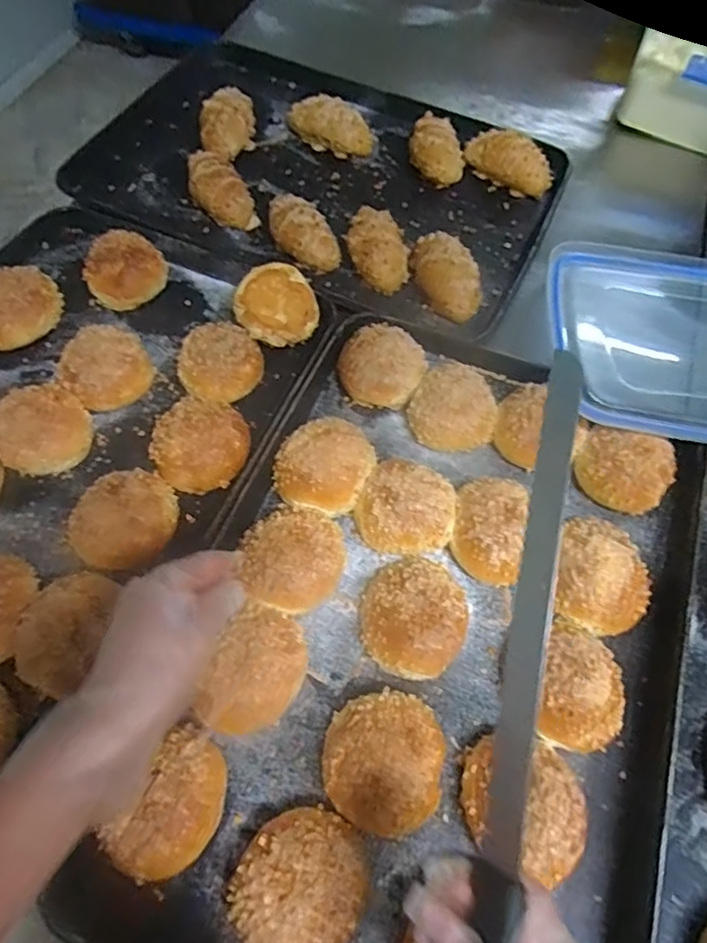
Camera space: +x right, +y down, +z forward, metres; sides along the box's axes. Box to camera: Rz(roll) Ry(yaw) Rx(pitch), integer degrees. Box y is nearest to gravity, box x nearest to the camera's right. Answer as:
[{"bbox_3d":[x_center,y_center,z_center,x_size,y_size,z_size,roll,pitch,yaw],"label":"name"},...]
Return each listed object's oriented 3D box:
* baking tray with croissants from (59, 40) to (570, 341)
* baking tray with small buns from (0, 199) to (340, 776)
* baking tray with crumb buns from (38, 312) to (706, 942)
[{"bbox_3d":[-0.049,-0.412,0.799,0.599,0.058,0.400,19,63,11],"label":"baking tray with croissants"},{"bbox_3d":[-0.309,-0.029,0.567,0.408,0.077,0.594,20,63,11],"label":"baking tray with small buns"},{"bbox_3d":[0.069,0.124,0.500,0.390,0.069,0.595,18,63,11],"label":"baking tray with crumb buns"}]

